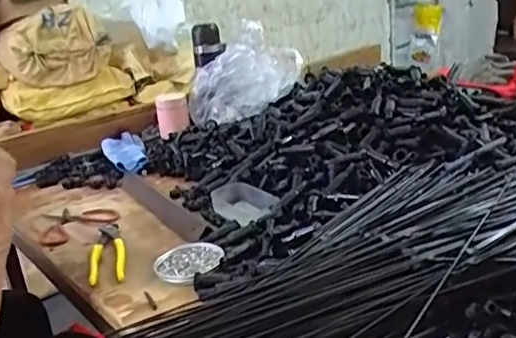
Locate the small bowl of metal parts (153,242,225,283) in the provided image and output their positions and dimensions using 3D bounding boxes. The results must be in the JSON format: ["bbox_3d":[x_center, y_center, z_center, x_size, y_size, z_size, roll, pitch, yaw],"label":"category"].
[{"bbox_3d":[-0.091,0.124,0.788,0.091,0.019,0.074,-8,21,-7],"label":"small bowl of metal parts"}]

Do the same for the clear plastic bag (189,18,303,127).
[{"bbox_3d":[-0.029,-0.200,1.256,0.223,0.177,0.131,-13,22,-20],"label":"clear plastic bag"}]

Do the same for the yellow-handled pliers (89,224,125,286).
[{"bbox_3d":[-0.215,0.115,0.845,0.046,0.016,0.160,-9,21,-9],"label":"yellow-handled pliers"}]

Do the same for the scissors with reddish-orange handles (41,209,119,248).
[{"bbox_3d":[-0.291,0.082,0.969,0.121,0.017,0.143,-12,21,-16],"label":"scissors with reddish-orange handles"}]

